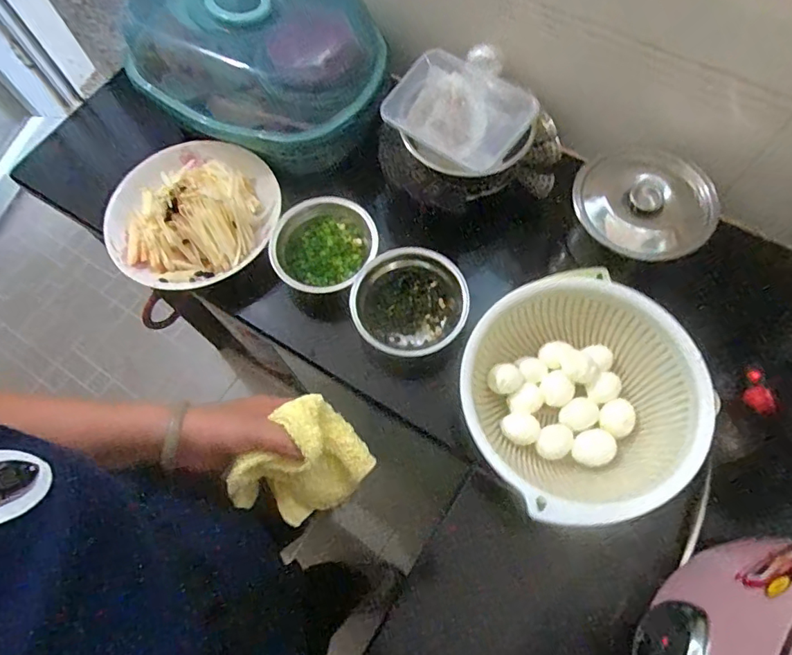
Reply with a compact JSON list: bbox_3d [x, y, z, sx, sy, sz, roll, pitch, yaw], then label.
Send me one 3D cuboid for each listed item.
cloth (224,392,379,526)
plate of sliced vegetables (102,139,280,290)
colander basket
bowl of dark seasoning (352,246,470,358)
[{"bbox_3d":[-0.085,0.130,0.460,0.114,0.085,0.082,-42,72,-13],"label":"cloth"},{"bbox_3d":[-0.265,-0.151,0.655,0.213,0.052,0.238,13,69,8],"label":"plate of sliced vegetables"},{"bbox_3d":[0.181,0.073,0.523,0.223,0.080,0.224,-1,67,3],"label":"colander basket"},{"bbox_3d":[0.020,-0.029,0.612,0.130,0.058,0.128,-1,67,3],"label":"bowl of dark seasoning"}]

